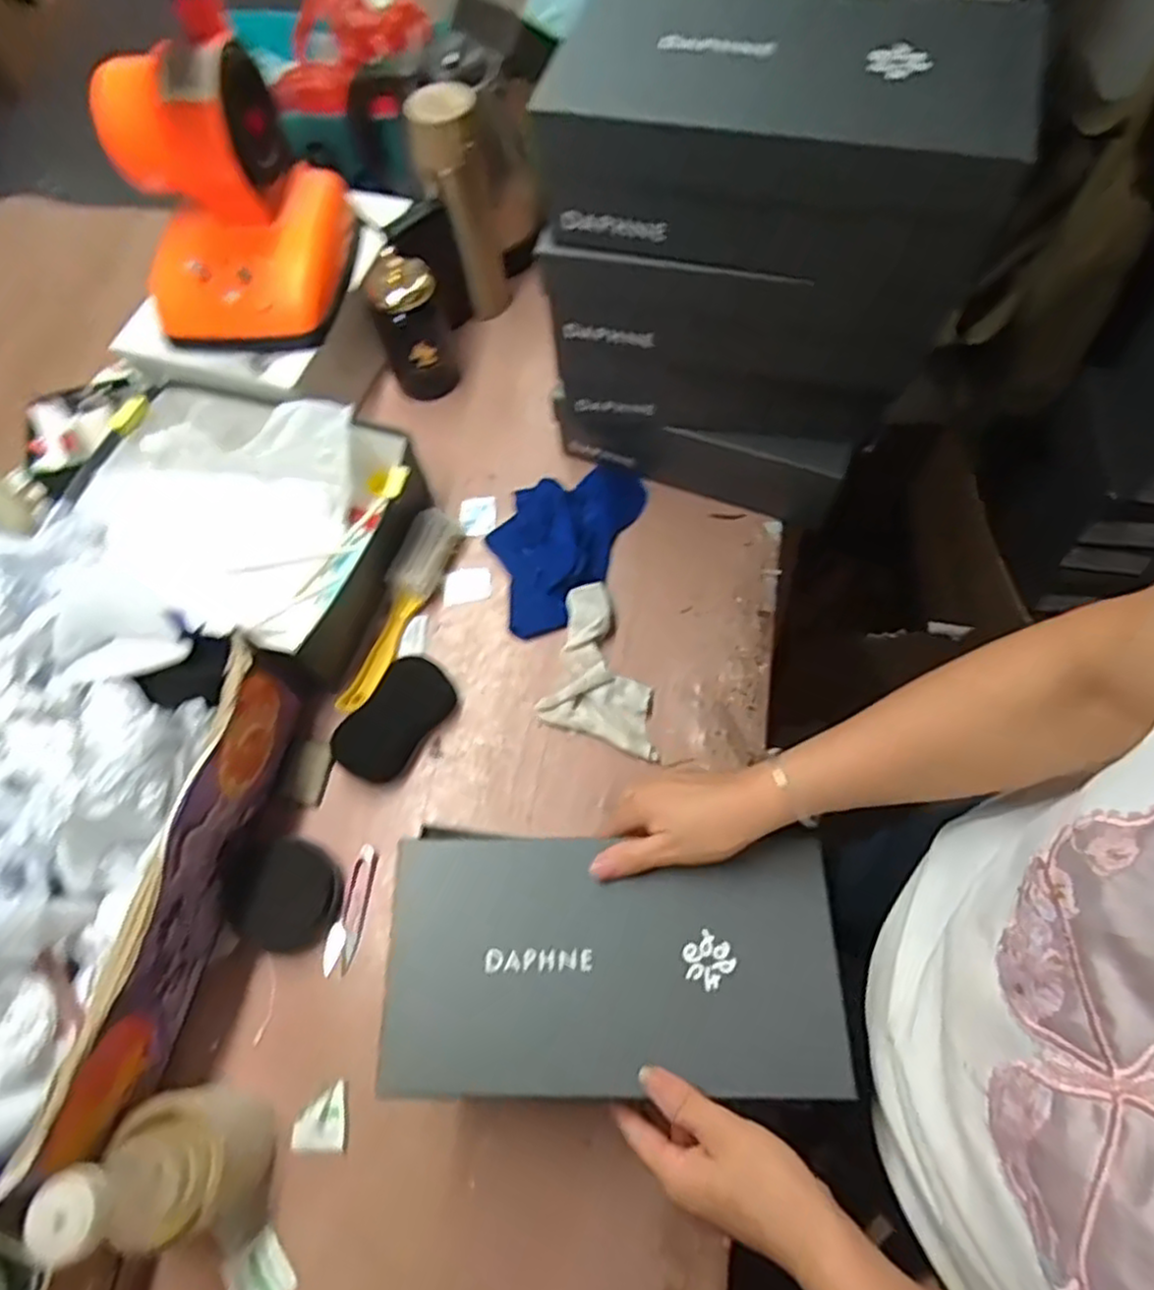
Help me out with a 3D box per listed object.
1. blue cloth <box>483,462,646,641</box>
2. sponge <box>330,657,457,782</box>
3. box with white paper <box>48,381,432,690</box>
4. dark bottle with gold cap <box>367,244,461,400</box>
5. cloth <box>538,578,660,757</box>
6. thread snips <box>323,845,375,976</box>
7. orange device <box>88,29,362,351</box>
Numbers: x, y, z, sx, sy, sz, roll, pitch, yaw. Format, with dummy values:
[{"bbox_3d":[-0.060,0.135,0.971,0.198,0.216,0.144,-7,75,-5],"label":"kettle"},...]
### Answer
[{"bbox_3d":[-0.022,-0.112,0.749,0.133,0.040,0.213,22,69,13],"label":"blue cloth"},{"bbox_3d":[-0.171,0.069,0.692,0.059,0.029,0.120,32,71,16],"label":"sponge"},{"bbox_3d":[-0.335,-0.131,0.762,0.315,0.114,0.250,22,69,13],"label":"box with white paper"},{"bbox_3d":[-0.176,-0.343,0.804,0.077,0.150,0.058,-36,69,-12],"label":"dark bottle with gold cap"},{"bbox_3d":[0.032,0.019,0.696,0.112,0.025,0.151,12,67,9],"label":"cloth"},{"bbox_3d":[-0.194,0.228,0.635,0.025,0.013,0.103,11,67,8],"label":"thread snips"},{"bbox_3d":[-0.335,-0.436,0.709,0.171,0.194,0.210,9,67,8],"label":"orange device"}]

